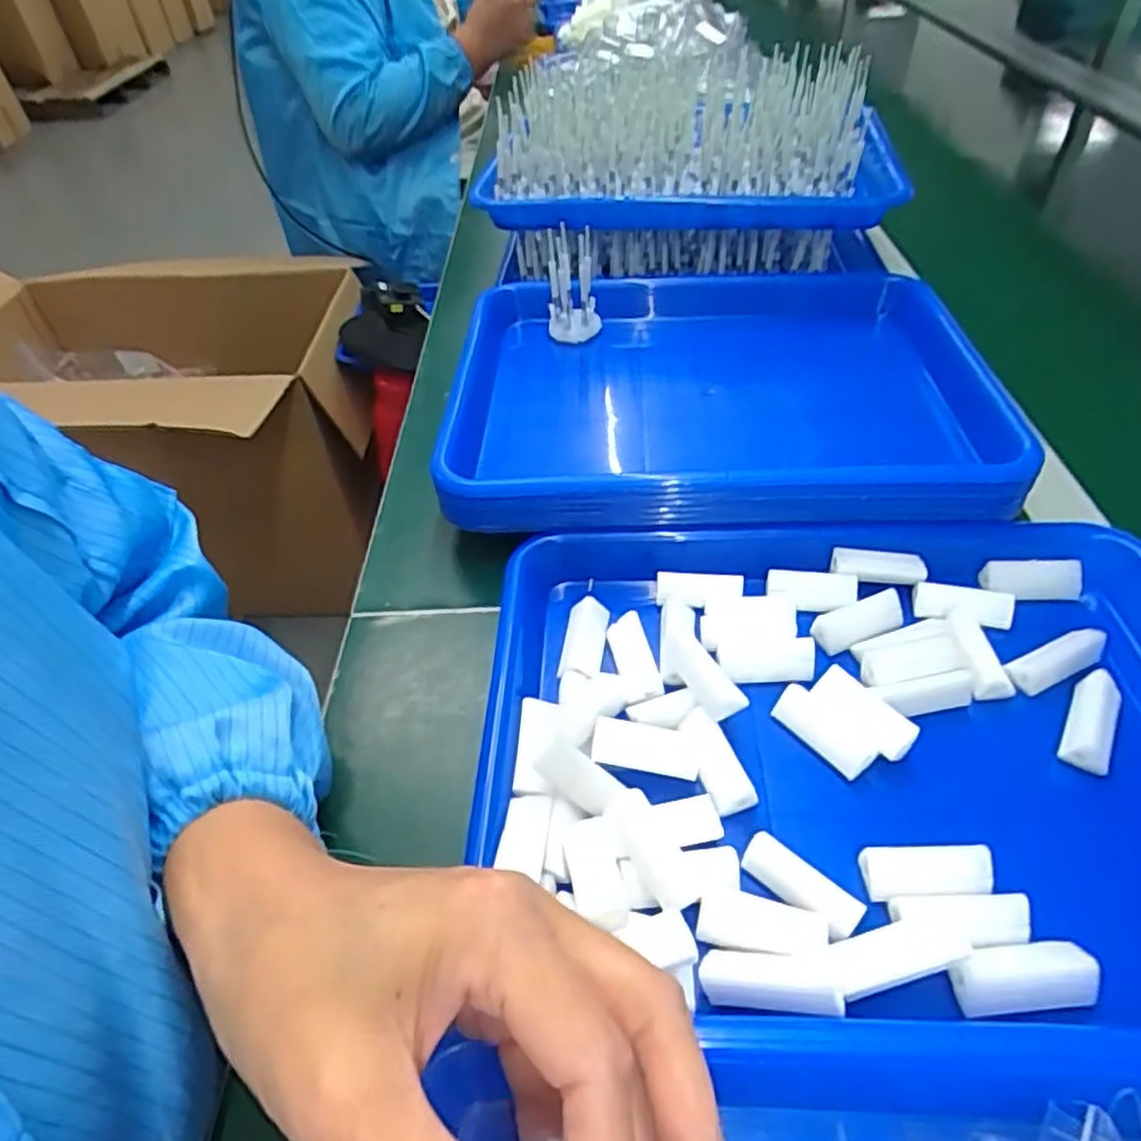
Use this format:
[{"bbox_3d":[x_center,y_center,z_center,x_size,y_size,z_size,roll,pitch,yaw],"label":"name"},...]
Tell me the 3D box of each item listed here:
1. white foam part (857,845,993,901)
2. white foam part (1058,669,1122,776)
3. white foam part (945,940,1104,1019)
[{"bbox_3d":[0.135,0.114,0.274,0.046,0.009,0.017,-9,45,13],"label":"white foam part"},{"bbox_3d":[0.229,0.066,0.319,0.018,0.016,0.046,23,52,24],"label":"white foam part"},{"bbox_3d":[0.156,0.140,0.250,0.046,0.011,0.020,-5,46,-1],"label":"white foam part"}]

